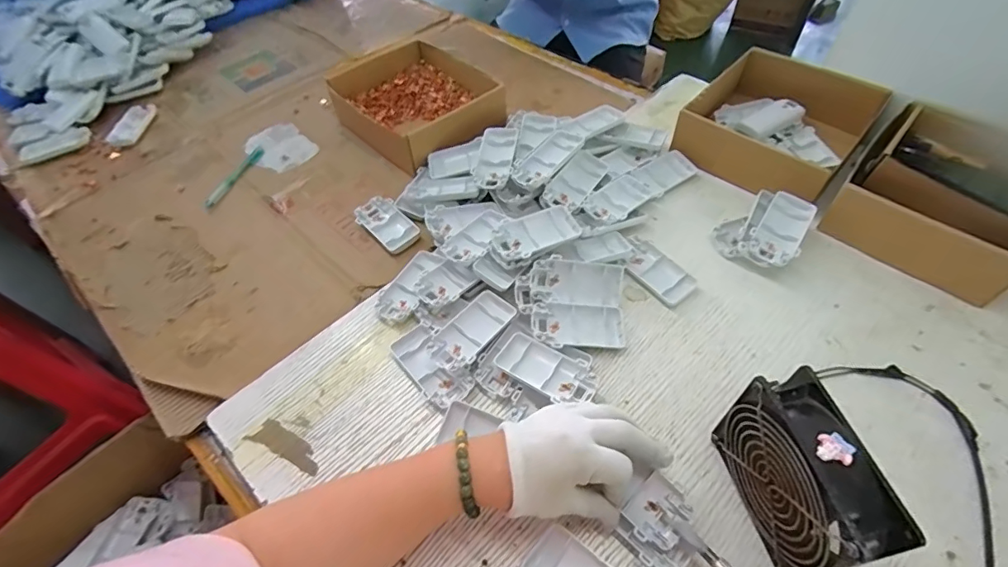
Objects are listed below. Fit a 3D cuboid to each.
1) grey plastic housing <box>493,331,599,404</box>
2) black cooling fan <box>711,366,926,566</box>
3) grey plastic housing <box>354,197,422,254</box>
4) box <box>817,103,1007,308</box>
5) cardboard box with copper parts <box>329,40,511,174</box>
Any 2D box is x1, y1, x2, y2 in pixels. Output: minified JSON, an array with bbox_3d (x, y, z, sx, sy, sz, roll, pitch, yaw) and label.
[{"bbox_3d":[0.040,0.083,0.471,0.094,0.012,0.042,25,60,22],"label":"grey plastic housing"},{"bbox_3d":[0.213,0.142,0.362,0.048,0.124,0.120,-12,53,-4],"label":"black cooling fan"},{"bbox_3d":[-0.146,-0.074,0.624,0.094,0.015,0.048,37,65,28],"label":"grey plastic housing"},{"bbox_3d":[0.495,-0.103,0.551,0.178,0.073,0.216,36,64,27],"label":"box"},{"bbox_3d":[-0.125,-0.274,0.744,0.199,0.063,0.229,-40,59,-22],"label":"cardboard box with copper parts"}]

